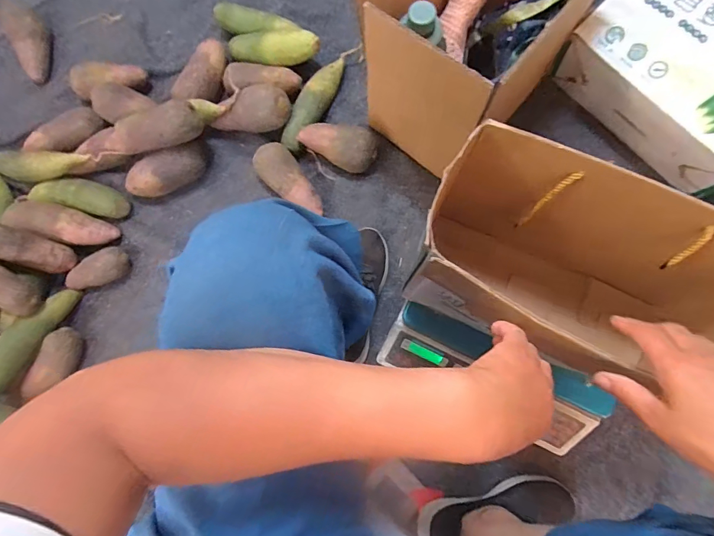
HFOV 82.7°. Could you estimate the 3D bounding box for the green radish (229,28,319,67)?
[{"bbox_3d":[-0.158,-0.414,0.776,0.177,0.070,0.062,2,78,1],"label":"green radish"}]

